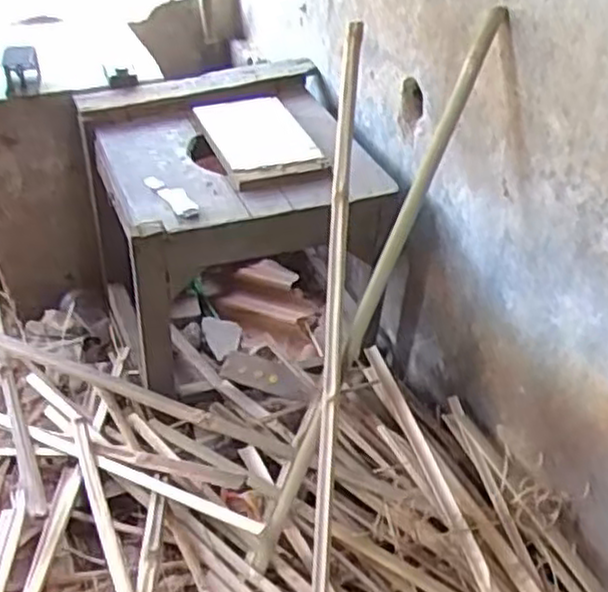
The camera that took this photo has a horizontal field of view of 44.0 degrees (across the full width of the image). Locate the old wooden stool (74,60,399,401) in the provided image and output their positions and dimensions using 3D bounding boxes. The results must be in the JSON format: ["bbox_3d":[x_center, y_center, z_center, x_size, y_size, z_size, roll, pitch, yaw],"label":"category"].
[{"bbox_3d":[-0.114,-0.123,1.281,0.411,0.360,0.390,-15,41,-18],"label":"old wooden stool"}]

